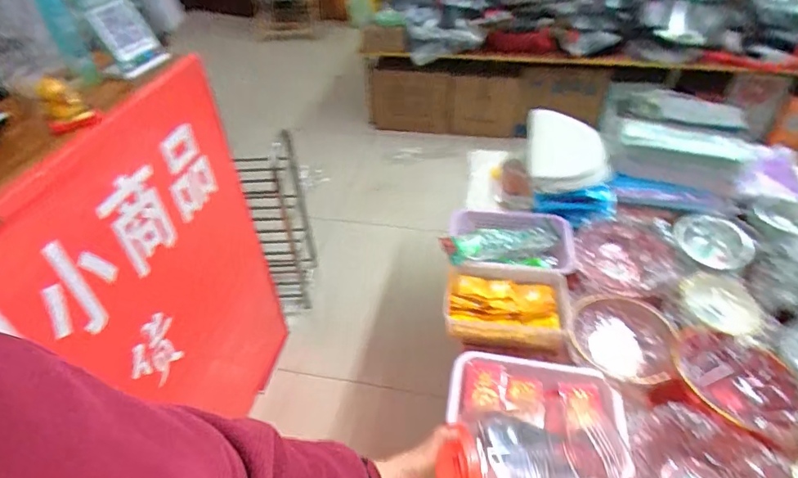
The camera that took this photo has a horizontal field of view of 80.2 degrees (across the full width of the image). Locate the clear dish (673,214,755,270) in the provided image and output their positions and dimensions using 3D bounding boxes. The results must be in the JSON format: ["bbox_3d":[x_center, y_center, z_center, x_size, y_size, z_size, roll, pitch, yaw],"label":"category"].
[{"bbox_3d":[0.819,0.005,1.236,0.188,0.060,0.147,16,44,20],"label":"clear dish"}]

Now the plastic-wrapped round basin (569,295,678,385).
[{"bbox_3d":[0.475,0.232,1.038,0.205,0.116,0.234,13,43,17],"label":"plastic-wrapped round basin"}]

